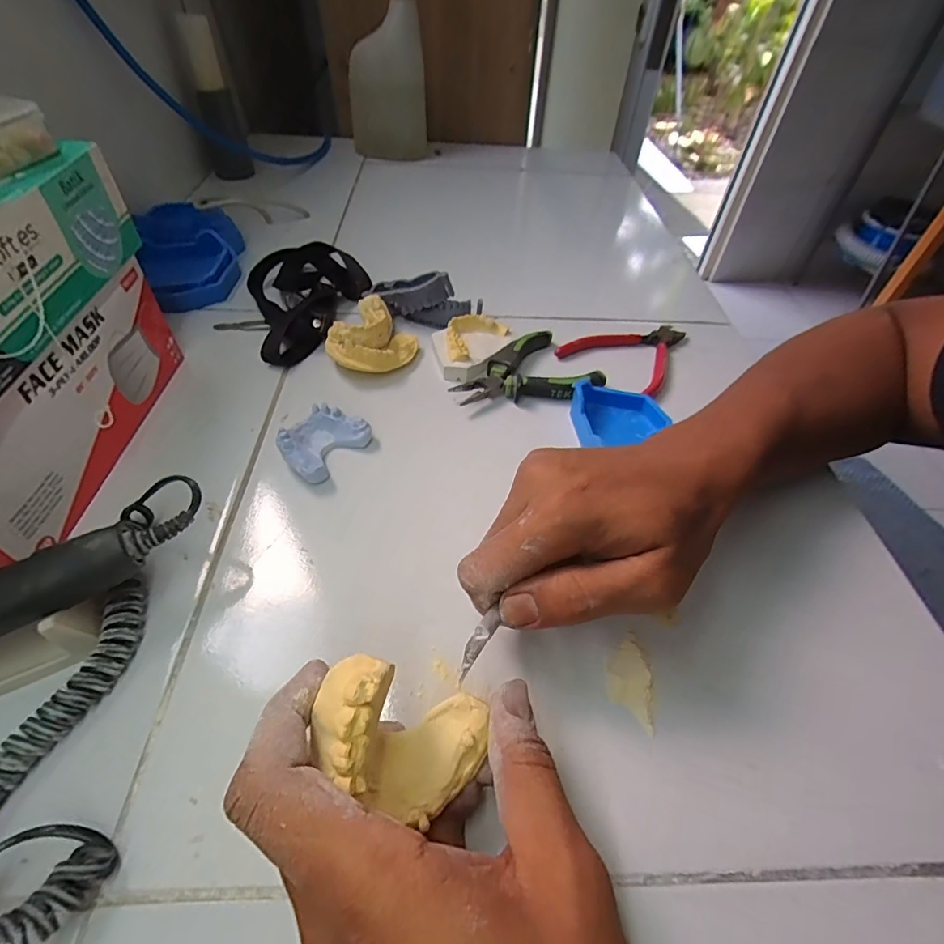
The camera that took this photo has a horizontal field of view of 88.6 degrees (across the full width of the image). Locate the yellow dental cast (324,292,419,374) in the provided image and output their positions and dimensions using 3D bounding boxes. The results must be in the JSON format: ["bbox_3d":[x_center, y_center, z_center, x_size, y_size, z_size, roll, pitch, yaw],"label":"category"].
[{"bbox_3d":[-0.083,-0.113,0.396,0.071,0.033,0.079,-10,50,-12],"label":"yellow dental cast"}]

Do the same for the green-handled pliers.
[{"bbox_3d":[0.042,-0.073,0.376,0.109,0.014,0.073,-29,57,-26],"label":"green-handled pliers"}]

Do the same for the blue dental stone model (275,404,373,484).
[{"bbox_3d":[-0.101,-0.021,0.323,0.043,0.023,0.055,31,54,22],"label":"blue dental stone model"}]

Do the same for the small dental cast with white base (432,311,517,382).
[{"bbox_3d":[-0.003,-0.107,0.399,0.054,0.023,0.071,33,57,24],"label":"small dental cast with white base"}]

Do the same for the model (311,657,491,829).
[{"bbox_3d":[-0.025,0.097,0.175,0.057,0.042,0.041,7,50,6],"label":"model"}]

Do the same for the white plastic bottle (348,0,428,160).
[{"bbox_3d":[-0.112,-0.547,0.644,0.117,0.232,0.053,-5,49,-8],"label":"white plastic bottle"}]

